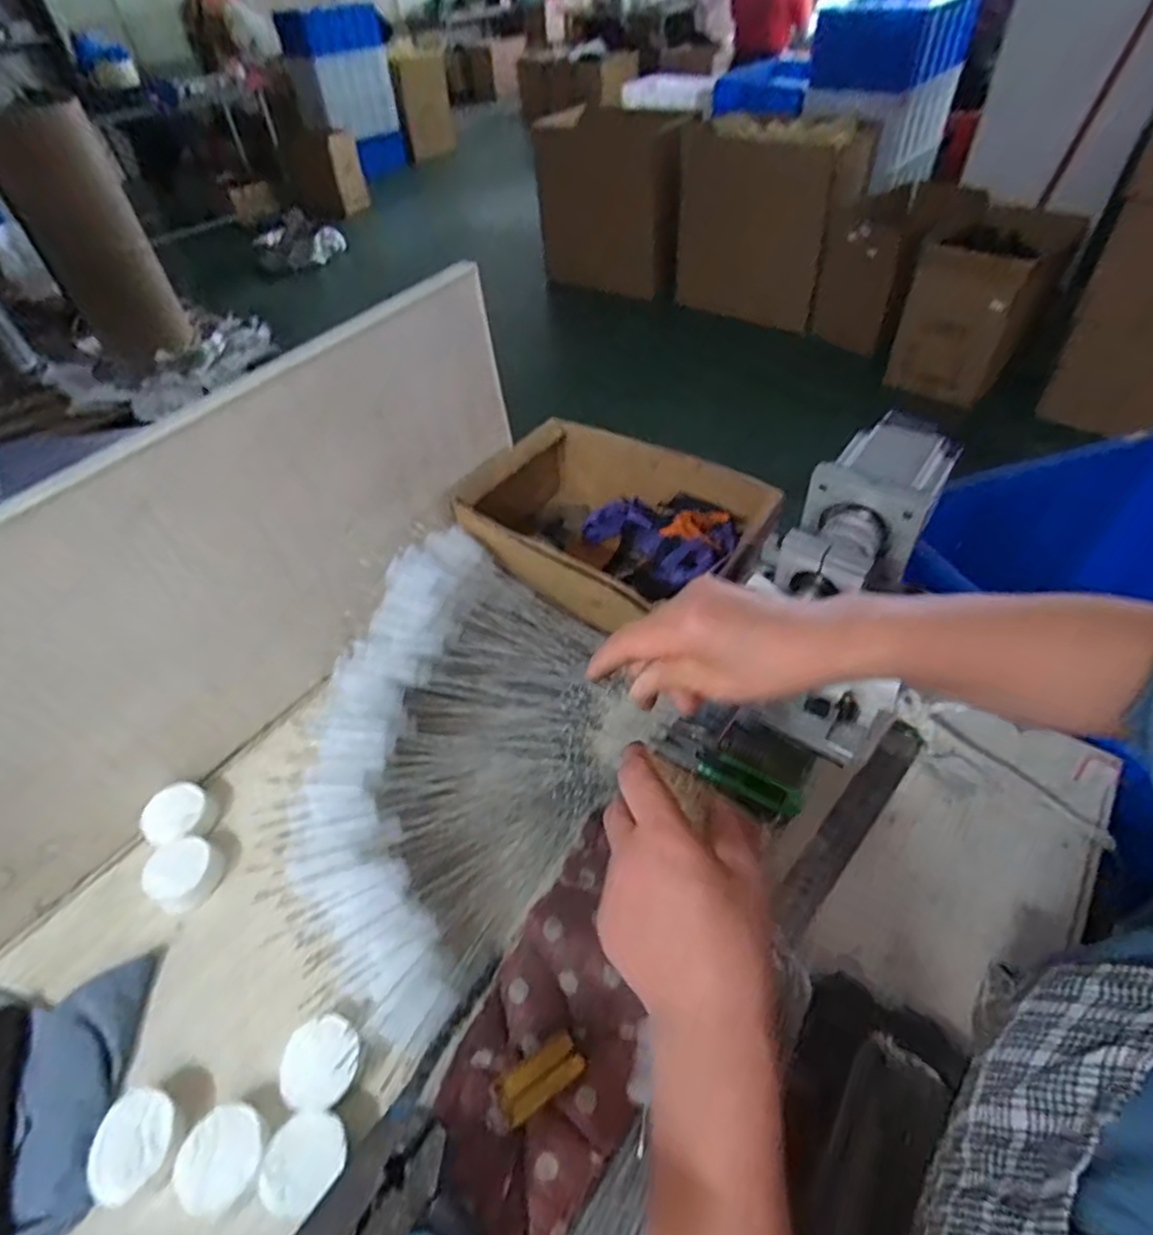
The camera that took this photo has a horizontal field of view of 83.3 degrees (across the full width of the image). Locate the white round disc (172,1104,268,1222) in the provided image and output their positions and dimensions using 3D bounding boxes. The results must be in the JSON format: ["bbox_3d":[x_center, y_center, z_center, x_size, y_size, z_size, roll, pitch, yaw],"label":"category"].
[{"bbox_3d":[-0.199,0.310,0.370,0.050,0.020,0.048,-2,47,2],"label":"white round disc"}]

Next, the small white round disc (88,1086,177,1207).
[{"bbox_3d":[-0.257,0.304,0.377,0.048,0.015,0.046,-2,47,2],"label":"small white round disc"}]

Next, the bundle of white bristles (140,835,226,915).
[{"bbox_3d":[-0.295,0.193,0.489,0.048,0.021,0.048,18,51,20],"label":"bundle of white bristles"}]

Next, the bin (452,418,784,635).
[{"bbox_3d":[0.027,-0.088,0.667,0.283,0.101,0.193,25,54,25],"label":"bin"}]

